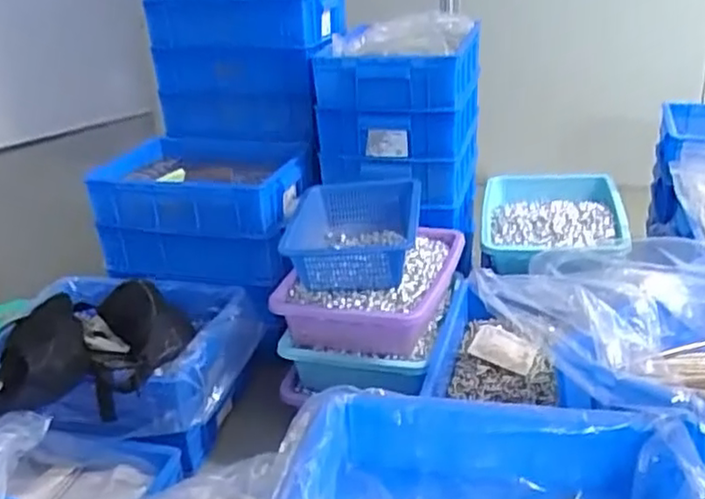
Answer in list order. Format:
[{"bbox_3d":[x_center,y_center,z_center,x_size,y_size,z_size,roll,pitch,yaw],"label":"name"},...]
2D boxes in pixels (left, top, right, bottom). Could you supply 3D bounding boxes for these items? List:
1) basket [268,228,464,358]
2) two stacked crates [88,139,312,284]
[{"bbox_3d":[0.041,0.068,1.280,0.292,0.125,0.320,6,27,19],"label":"basket"},{"bbox_3d":[-0.310,-0.092,1.431,0.434,0.201,0.316,2,26,11],"label":"two stacked crates"}]

